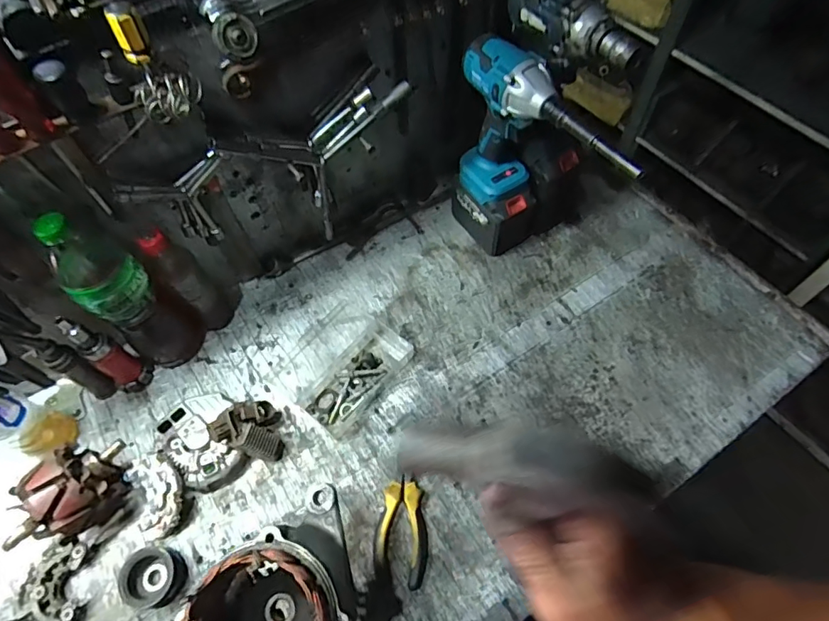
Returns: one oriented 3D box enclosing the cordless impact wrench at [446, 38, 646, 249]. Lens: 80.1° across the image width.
[{"bbox_3d":[0.150,-0.155,0.633,0.072,0.298,0.236,-28,62,-15],"label":"cordless impact wrench"}]

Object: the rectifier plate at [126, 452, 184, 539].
[{"bbox_3d":[-0.306,0.217,0.586,0.064,0.035,0.096,-20,60,-10],"label":"rectifier plate"}]

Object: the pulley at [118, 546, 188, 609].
[{"bbox_3d":[-0.292,0.296,0.548,0.062,0.037,0.058,-1,59,1],"label":"pulley"}]

